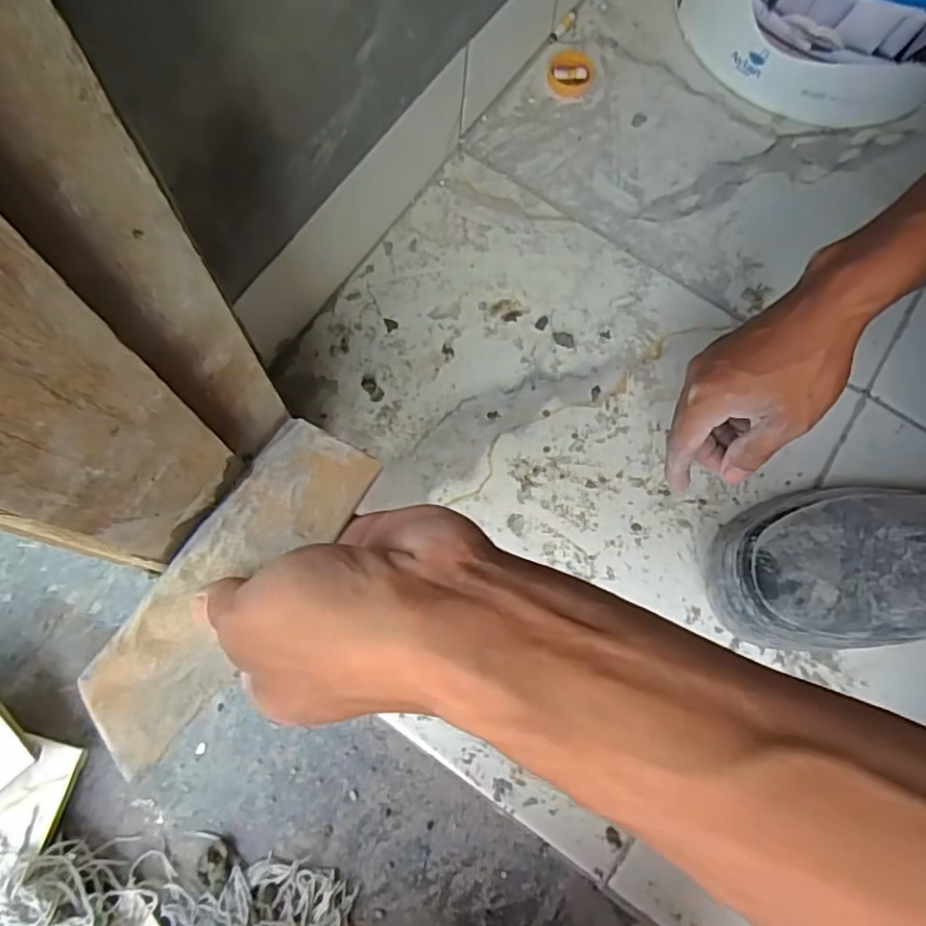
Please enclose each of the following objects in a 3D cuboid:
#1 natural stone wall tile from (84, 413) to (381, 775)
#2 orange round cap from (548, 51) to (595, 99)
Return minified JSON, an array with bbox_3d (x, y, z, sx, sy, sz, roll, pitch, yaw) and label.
[{"bbox_3d":[-0.095,0.044,0.250,0.080,0.010,0.137,22,71,42],"label":"natural stone wall tile"},{"bbox_3d":[0.096,-0.349,0.558,0.040,0.012,0.050,11,72,0],"label":"orange round cap"}]

